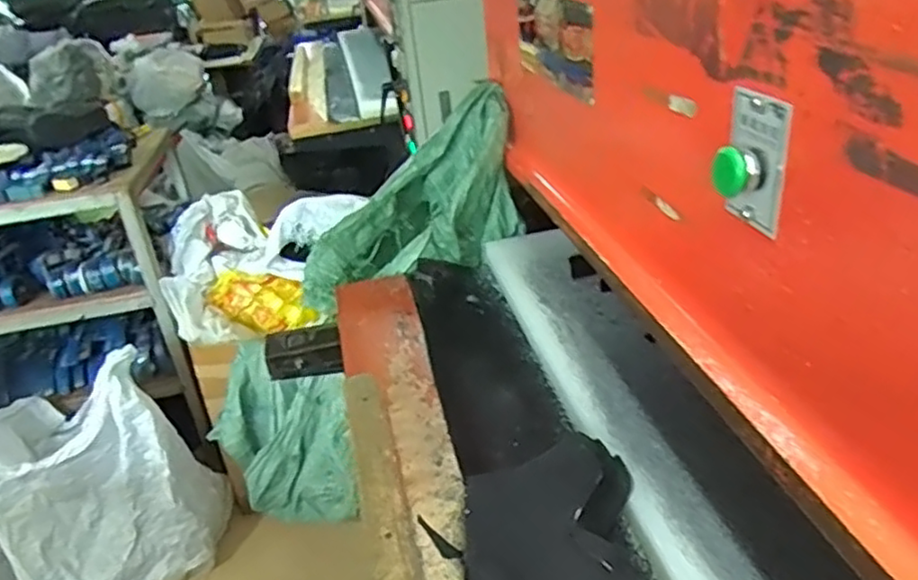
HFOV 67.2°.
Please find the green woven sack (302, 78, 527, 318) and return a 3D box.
[{"bbox_3d":[-0.057,-0.113,1.130,0.445,0.196,0.127,-42,37,-5],"label":"green woven sack"}]

